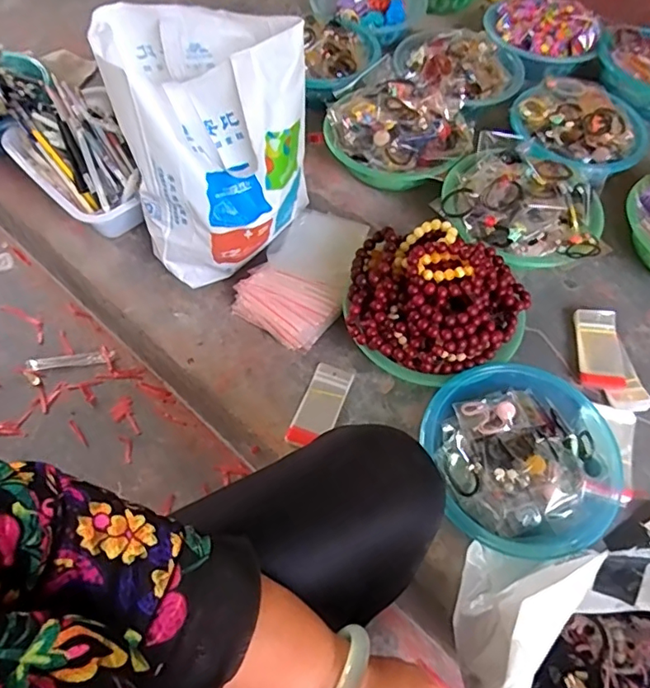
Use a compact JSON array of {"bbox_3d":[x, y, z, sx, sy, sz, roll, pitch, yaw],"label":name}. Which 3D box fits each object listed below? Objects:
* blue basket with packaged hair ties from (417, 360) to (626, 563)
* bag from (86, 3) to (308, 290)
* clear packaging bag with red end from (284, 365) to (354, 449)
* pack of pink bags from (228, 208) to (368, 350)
[{"bbox_3d":[0.240,0.134,0.643,0.220,0.065,0.217,1,59,-2],"label":"blue basket with packaged hair ties"},{"bbox_3d":[-0.141,-0.257,0.715,0.231,0.290,0.190,-14,61,-11],"label":"bag"},{"bbox_3d":[-0.006,0.084,0.714,0.051,0.005,0.118,23,66,6],"label":"clear packaging bag with red end"},{"bbox_3d":[-0.025,-0.107,0.781,0.146,0.058,0.224,26,61,13],"label":"pack of pink bags"}]

